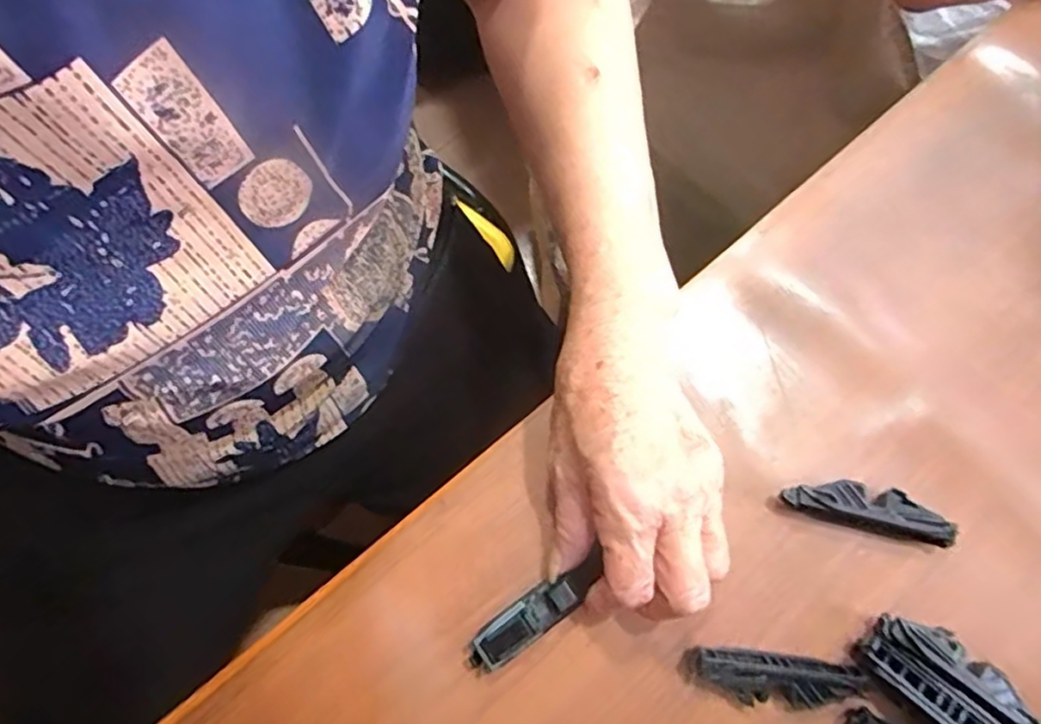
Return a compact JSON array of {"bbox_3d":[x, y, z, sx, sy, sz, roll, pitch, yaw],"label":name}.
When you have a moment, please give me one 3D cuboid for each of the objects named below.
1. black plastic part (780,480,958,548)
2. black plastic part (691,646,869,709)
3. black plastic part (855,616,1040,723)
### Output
[{"bbox_3d":[0.168,0.070,0.321,0.076,0.022,0.020,13,76,4],"label":"black plastic part"},{"bbox_3d":[0.117,0.146,0.303,0.070,0.019,0.022,6,76,3],"label":"black plastic part"},{"bbox_3d":[0.194,0.148,0.296,0.076,0.018,0.041,36,64,23],"label":"black plastic part"}]

